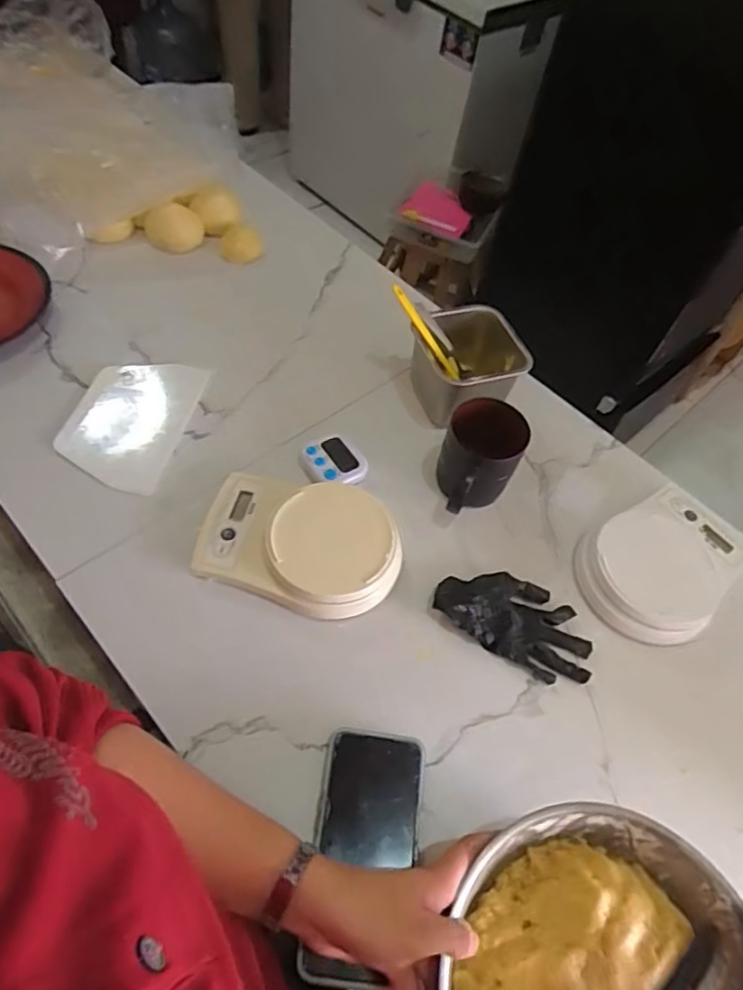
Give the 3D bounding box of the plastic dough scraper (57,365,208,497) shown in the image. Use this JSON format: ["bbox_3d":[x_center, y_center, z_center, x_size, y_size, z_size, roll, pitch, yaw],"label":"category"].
[{"bbox_3d":[-0.277,-0.089,0.695,0.126,0.009,0.183,14,58,1],"label":"plastic dough scraper"}]

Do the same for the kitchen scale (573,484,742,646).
[{"bbox_3d":[0.311,0.070,0.637,0.198,0.041,0.141,-28,63,-24],"label":"kitchen scale"}]

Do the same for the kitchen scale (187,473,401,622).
[{"bbox_3d":[-0.070,0.047,0.606,0.201,0.040,0.140,12,54,1],"label":"kitchen scale"}]

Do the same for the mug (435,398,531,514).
[{"bbox_3d":[0.116,-0.037,0.656,0.080,0.092,0.104,20,55,6],"label":"mug"}]

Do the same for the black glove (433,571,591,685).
[{"bbox_3d":[0.142,0.119,0.590,0.155,0.025,0.083,26,56,10],"label":"black glove"}]

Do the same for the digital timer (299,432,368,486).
[{"bbox_3d":[-0.041,-0.036,0.677,0.062,0.024,0.073,-30,64,-25],"label":"digital timer"}]

